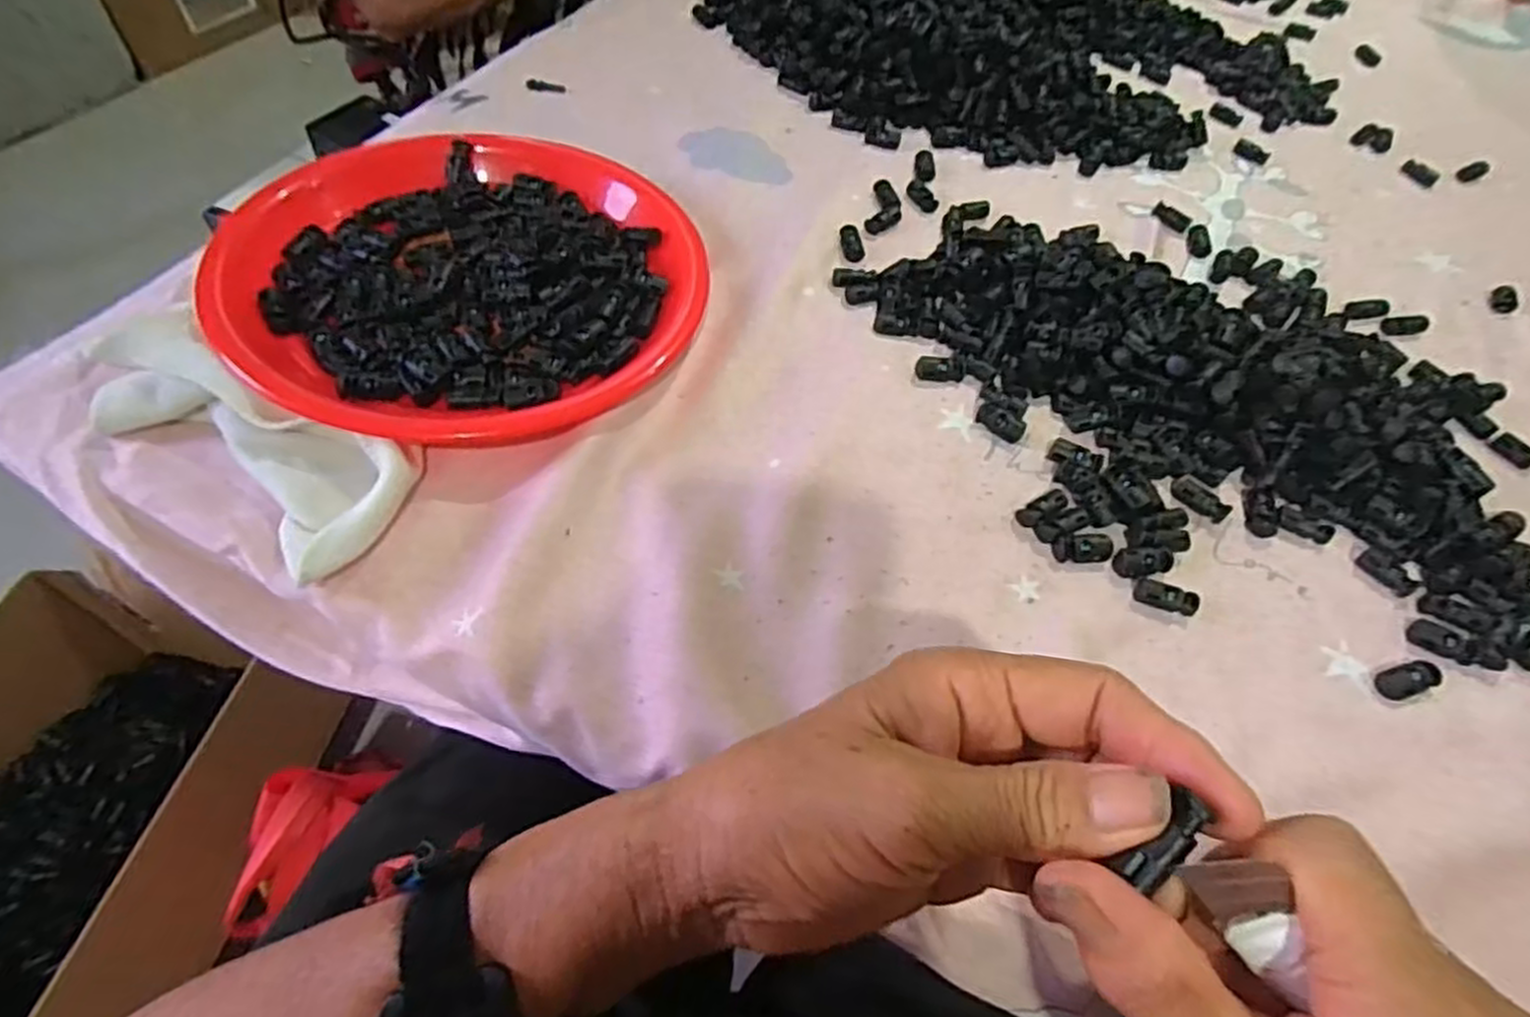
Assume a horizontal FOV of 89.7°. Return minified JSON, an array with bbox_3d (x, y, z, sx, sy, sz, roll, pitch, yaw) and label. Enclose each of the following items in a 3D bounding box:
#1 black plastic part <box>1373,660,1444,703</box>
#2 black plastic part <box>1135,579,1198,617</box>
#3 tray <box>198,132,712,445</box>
[{"bbox_3d":[0.299,0.079,0.357,0.027,0.009,0.014,-13,59,-12],"label":"black plastic part"},{"bbox_3d":[0.195,0.043,0.373,0.029,0.007,0.013,21,58,9],"label":"black plastic part"},{"bbox_3d":[-0.167,-0.138,0.447,0.251,0.046,0.251,2,55,-4],"label":"tray"}]

